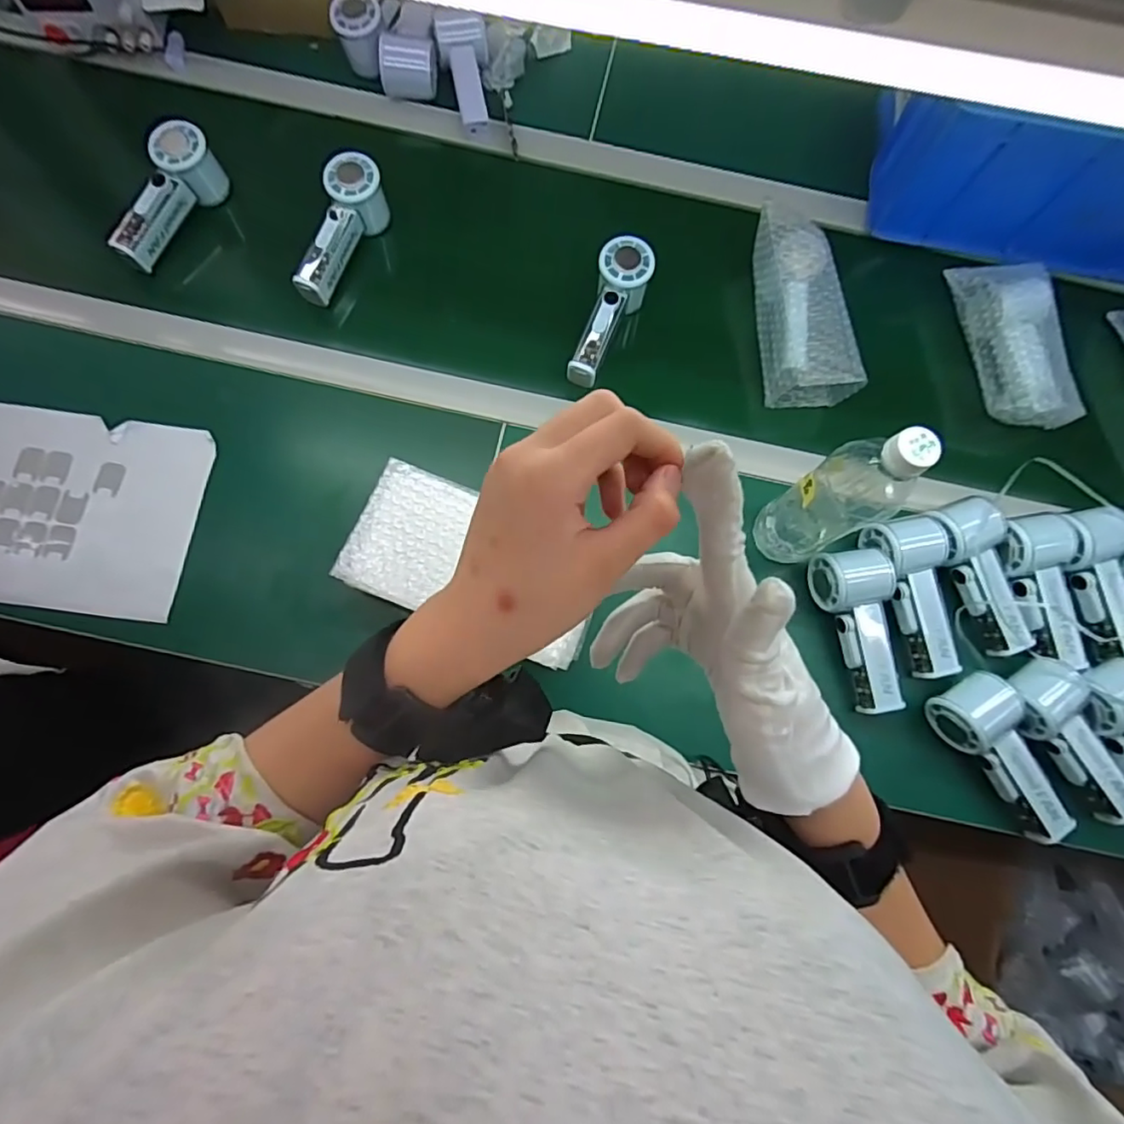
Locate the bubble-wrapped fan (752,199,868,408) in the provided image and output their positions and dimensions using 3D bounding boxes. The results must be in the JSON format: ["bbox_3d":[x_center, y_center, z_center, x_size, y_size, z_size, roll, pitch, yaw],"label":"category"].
[{"bbox_3d":[0.259,-0.274,0.626,0.081,0.064,0.201,-2,77,-2],"label":"bubble-wrapped fan"}]

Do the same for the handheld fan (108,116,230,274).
[{"bbox_3d":[-0.424,-0.382,0.613,0.044,0.067,0.156,27,78,4],"label":"handheld fan"}]

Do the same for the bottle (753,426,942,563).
[{"bbox_3d":[0.233,-0.054,0.488,0.060,0.218,0.061,0,77,-2],"label":"bottle"}]

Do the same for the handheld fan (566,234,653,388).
[{"bbox_3d":[0.053,-0.262,0.615,0.054,0.054,0.150,16,77,2],"label":"handheld fan"}]

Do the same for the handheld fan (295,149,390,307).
[{"bbox_3d":[-0.236,-0.348,0.619,0.053,0.067,0.151,16,77,2],"label":"handheld fan"}]

